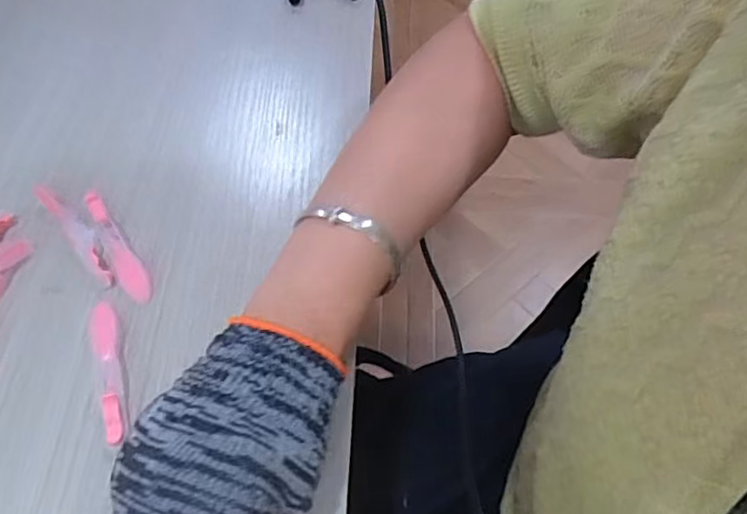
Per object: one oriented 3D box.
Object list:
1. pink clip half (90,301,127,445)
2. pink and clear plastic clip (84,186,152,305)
[{"bbox_3d":[-0.130,0.054,0.301,0.013,0.005,0.075,-15,59,-11],"label":"pink clip half"},{"bbox_3d":[-0.141,-0.007,0.337,0.014,0.013,0.074,-30,63,-20],"label":"pink and clear plastic clip"}]

